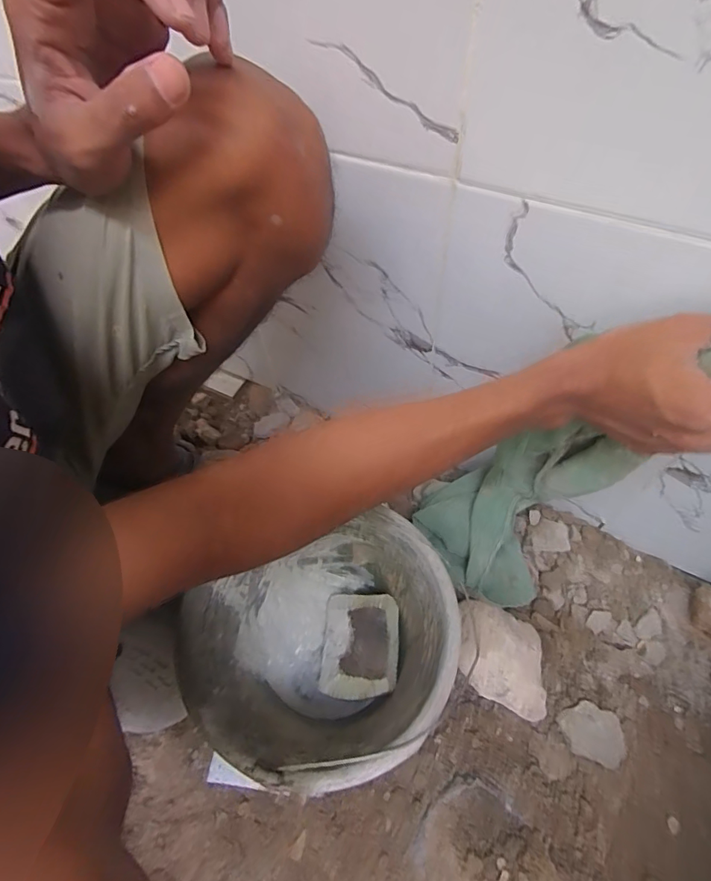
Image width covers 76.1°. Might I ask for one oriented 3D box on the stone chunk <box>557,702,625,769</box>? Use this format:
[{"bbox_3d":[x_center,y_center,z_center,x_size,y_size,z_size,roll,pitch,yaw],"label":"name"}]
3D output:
[{"bbox_3d":[0.262,0.323,0.505,0.071,0.009,0.053,16,60,14],"label":"stone chunk"}]

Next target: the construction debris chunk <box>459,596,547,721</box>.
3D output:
[{"bbox_3d":[0.167,0.246,0.518,0.097,0.068,0.113,3,58,6],"label":"construction debris chunk"}]

